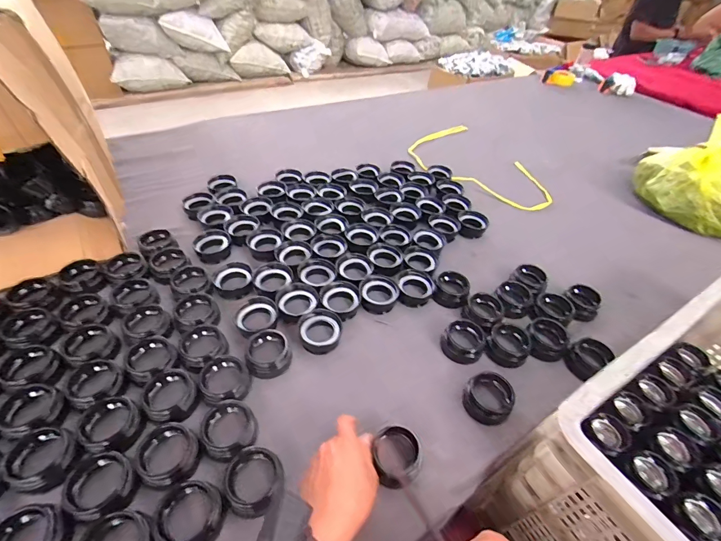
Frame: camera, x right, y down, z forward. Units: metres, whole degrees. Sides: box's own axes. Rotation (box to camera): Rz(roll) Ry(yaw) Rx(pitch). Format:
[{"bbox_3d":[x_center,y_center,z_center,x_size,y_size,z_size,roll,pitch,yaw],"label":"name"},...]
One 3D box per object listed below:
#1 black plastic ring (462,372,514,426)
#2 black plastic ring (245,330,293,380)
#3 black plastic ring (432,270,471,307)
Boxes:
[{"bbox_3d":[0.180,0.179,0.495,0.064,0.038,0.062,3,44,-3],"label":"black plastic ring"},{"bbox_3d":[-0.137,0.125,0.525,0.064,0.043,0.055,-10,46,-15],"label":"black plastic ring"},{"bbox_3d":[0.170,0.038,0.651,0.060,0.039,0.063,3,44,-3],"label":"black plastic ring"}]

